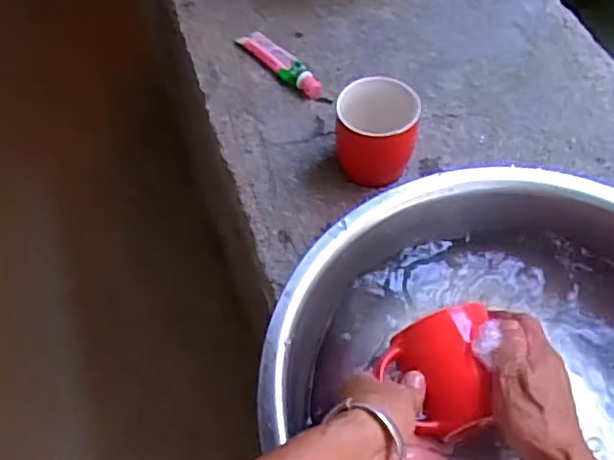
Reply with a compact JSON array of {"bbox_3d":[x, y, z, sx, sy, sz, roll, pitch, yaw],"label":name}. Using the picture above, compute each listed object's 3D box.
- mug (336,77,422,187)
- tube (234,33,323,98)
[{"bbox_3d":[0.068,-0.095,0.615,0.078,0.080,0.067,-3,59,1],"label":"mug"},{"bbox_3d":[-0.033,-0.199,0.745,0.030,0.016,0.135,-38,64,-18],"label":"tube"}]

